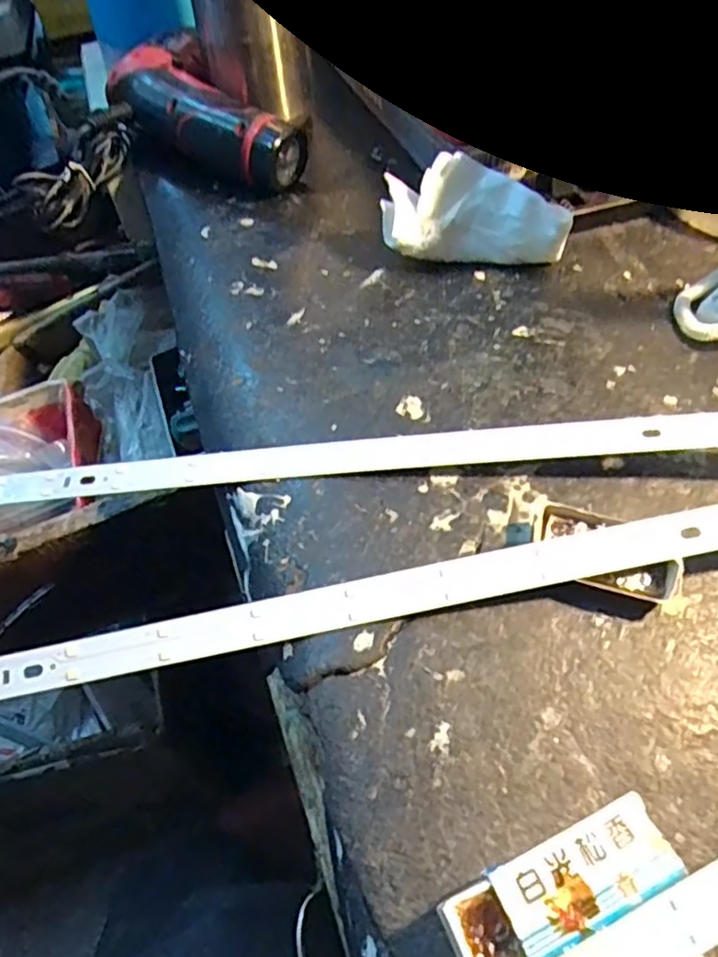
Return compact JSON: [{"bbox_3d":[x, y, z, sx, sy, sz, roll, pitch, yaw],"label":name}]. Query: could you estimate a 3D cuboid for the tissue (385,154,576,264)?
[{"bbox_3d":[0.059,-0.135,0.326,0.091,0.044,0.032,-1,54,3],"label":"tissue"}]

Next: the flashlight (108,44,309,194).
[{"bbox_3d":[-0.096,-0.218,0.388,0.136,0.050,0.058,31,61,23],"label":"flashlight"}]

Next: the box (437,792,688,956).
[{"bbox_3d":[0.052,0.108,0.165,0.060,0.020,0.021,-22,56,-13],"label":"box"}]

